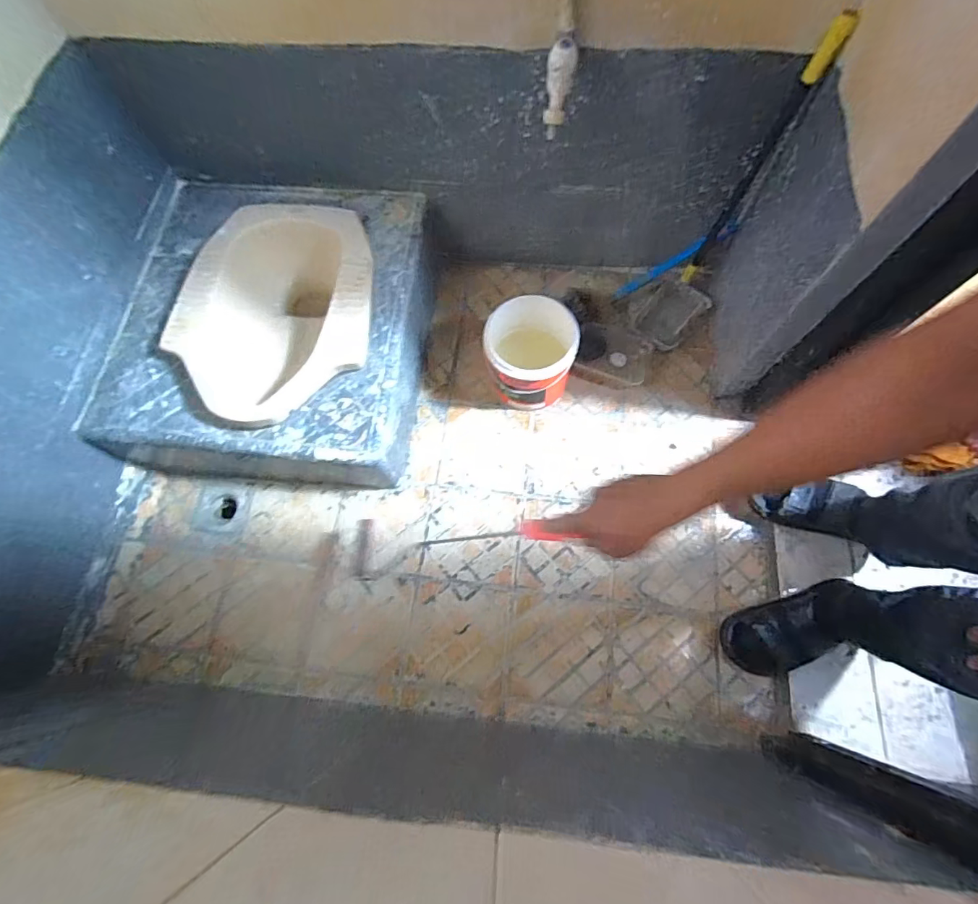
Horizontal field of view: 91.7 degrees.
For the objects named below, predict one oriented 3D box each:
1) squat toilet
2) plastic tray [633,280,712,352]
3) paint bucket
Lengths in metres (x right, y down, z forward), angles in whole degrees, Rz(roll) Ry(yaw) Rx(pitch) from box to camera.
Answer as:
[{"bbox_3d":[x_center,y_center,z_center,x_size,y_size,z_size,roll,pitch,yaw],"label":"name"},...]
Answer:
[{"bbox_3d":[-0.419,-0.271,0.991,0.379,0.159,0.479,9,72,5],"label":"squat toilet"},{"bbox_3d":[0.423,-0.322,1.117,0.114,0.029,0.166,39,77,14],"label":"plastic tray"},{"bbox_3d":[0.091,-0.204,1.032,0.167,0.192,0.182,-1,71,2],"label":"paint bucket"}]

